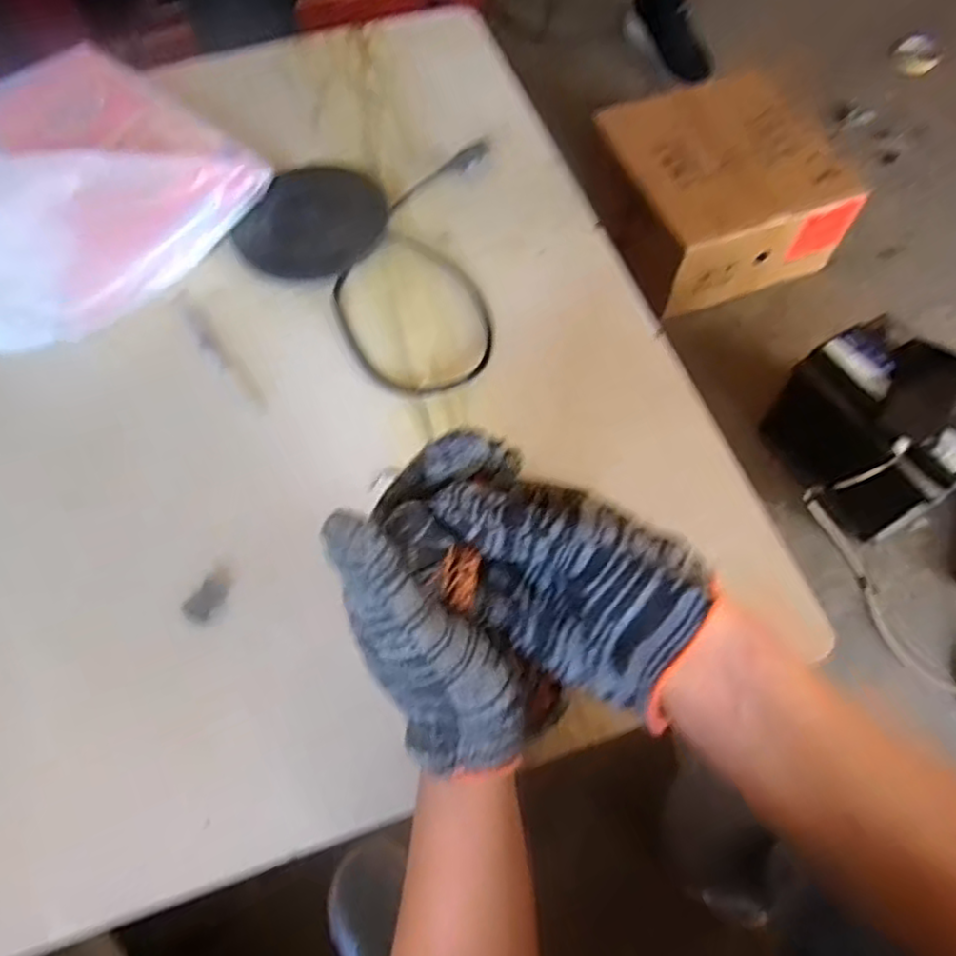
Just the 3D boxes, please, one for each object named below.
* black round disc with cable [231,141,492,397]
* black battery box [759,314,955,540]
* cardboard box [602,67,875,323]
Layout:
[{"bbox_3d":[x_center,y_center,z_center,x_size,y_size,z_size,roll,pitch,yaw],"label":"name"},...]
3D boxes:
[{"bbox_3d":[-0.101,-0.189,0.599,0.220,0.015,0.256,-1,66,-1],"label":"black round disc with cable"},{"bbox_3d":[0.534,-0.065,0.923,0.191,0.185,0.230,-32,67,-15],"label":"black battery box"},{"bbox_3d":[0.387,-0.468,1.118,0.347,0.150,0.281,-18,64,-9],"label":"cardboard box"}]

